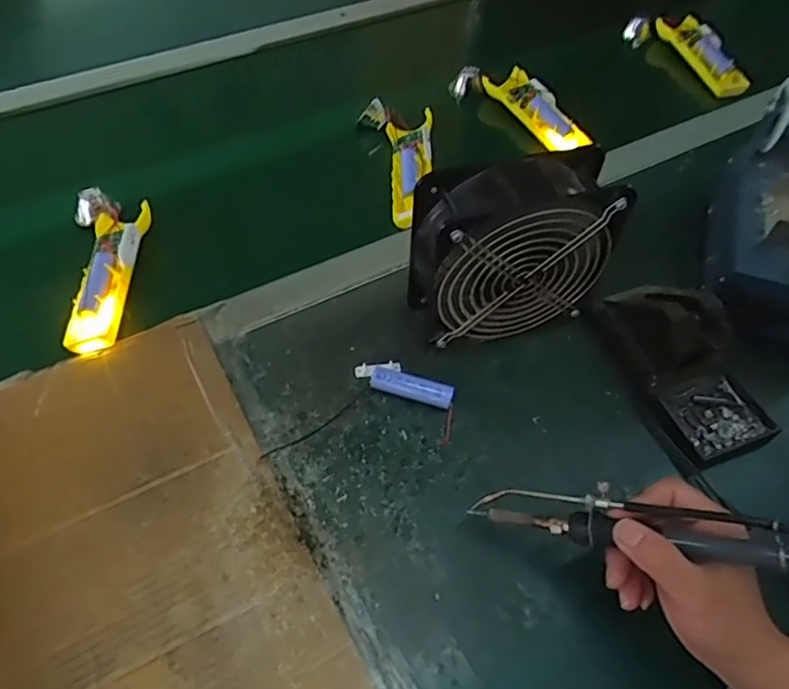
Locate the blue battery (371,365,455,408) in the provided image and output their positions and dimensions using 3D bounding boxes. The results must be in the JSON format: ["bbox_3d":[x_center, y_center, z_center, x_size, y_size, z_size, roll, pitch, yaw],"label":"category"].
[{"bbox_3d":[0.014,0.034,0.486,0.067,0.021,0.021,16,55,10],"label":"blue battery"}]

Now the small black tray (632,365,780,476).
[{"bbox_3d":[0.247,0.058,0.484,0.080,0.031,0.071,-16,56,-16],"label":"small black tray"}]

